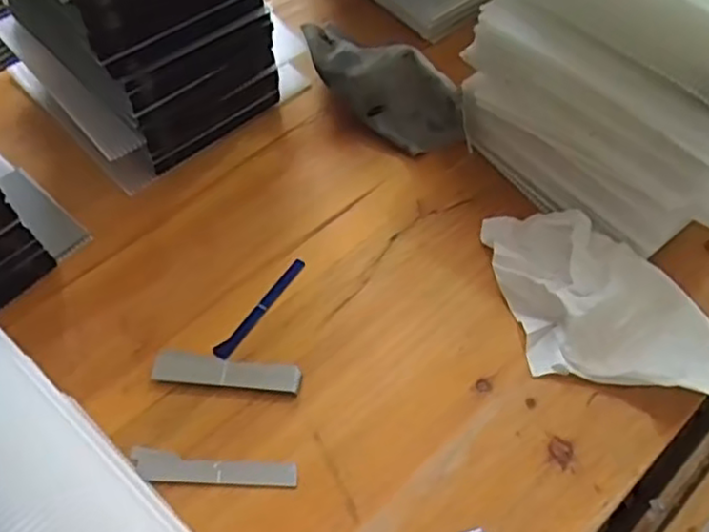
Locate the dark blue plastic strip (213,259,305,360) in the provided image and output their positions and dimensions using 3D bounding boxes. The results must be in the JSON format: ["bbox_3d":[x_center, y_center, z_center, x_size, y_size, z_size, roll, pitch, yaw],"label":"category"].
[{"bbox_3d":[-0.055,0.025,0.412,0.009,0.004,0.081,31,62,16],"label":"dark blue plastic strip"}]

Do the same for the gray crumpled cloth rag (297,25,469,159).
[{"bbox_3d":[0.020,-0.130,0.469,0.135,0.053,0.047,34,62,1],"label":"gray crumpled cloth rag"}]

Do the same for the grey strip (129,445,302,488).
[{"bbox_3d":[-0.072,0.104,0.349,0.084,0.004,0.016,6,58,1],"label":"grey strip"}]

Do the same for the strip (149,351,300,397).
[{"bbox_3d":[-0.070,0.058,0.377,0.080,0.005,0.019,6,58,1],"label":"strip"}]

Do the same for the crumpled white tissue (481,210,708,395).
[{"bbox_3d":[0.145,0.022,0.398,0.099,0.026,0.144,-11,59,-9],"label":"crumpled white tissue"}]

